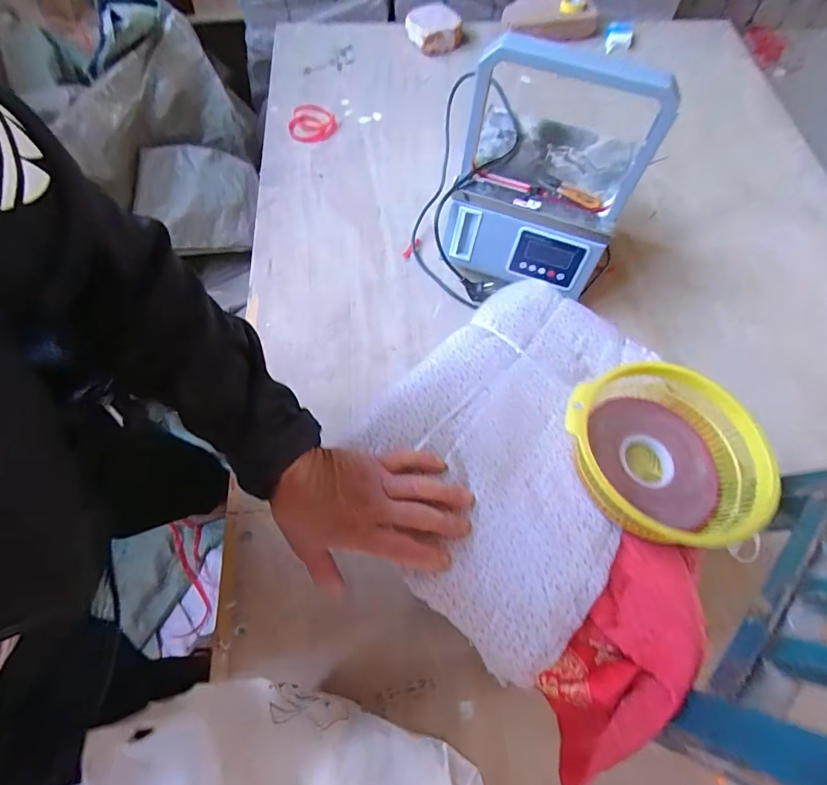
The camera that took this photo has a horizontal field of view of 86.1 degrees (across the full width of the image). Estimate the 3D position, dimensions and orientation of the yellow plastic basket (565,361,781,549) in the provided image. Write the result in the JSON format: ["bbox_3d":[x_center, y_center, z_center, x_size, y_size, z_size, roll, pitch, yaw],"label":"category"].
[{"bbox_3d":[0.206,0.055,0.371,0.141,0.055,0.151,-26,69,-13],"label":"yellow plastic basket"}]

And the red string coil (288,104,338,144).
[{"bbox_3d":[-0.220,-0.588,0.963,0.102,0.019,0.098,-11,66,-7],"label":"red string coil"}]

